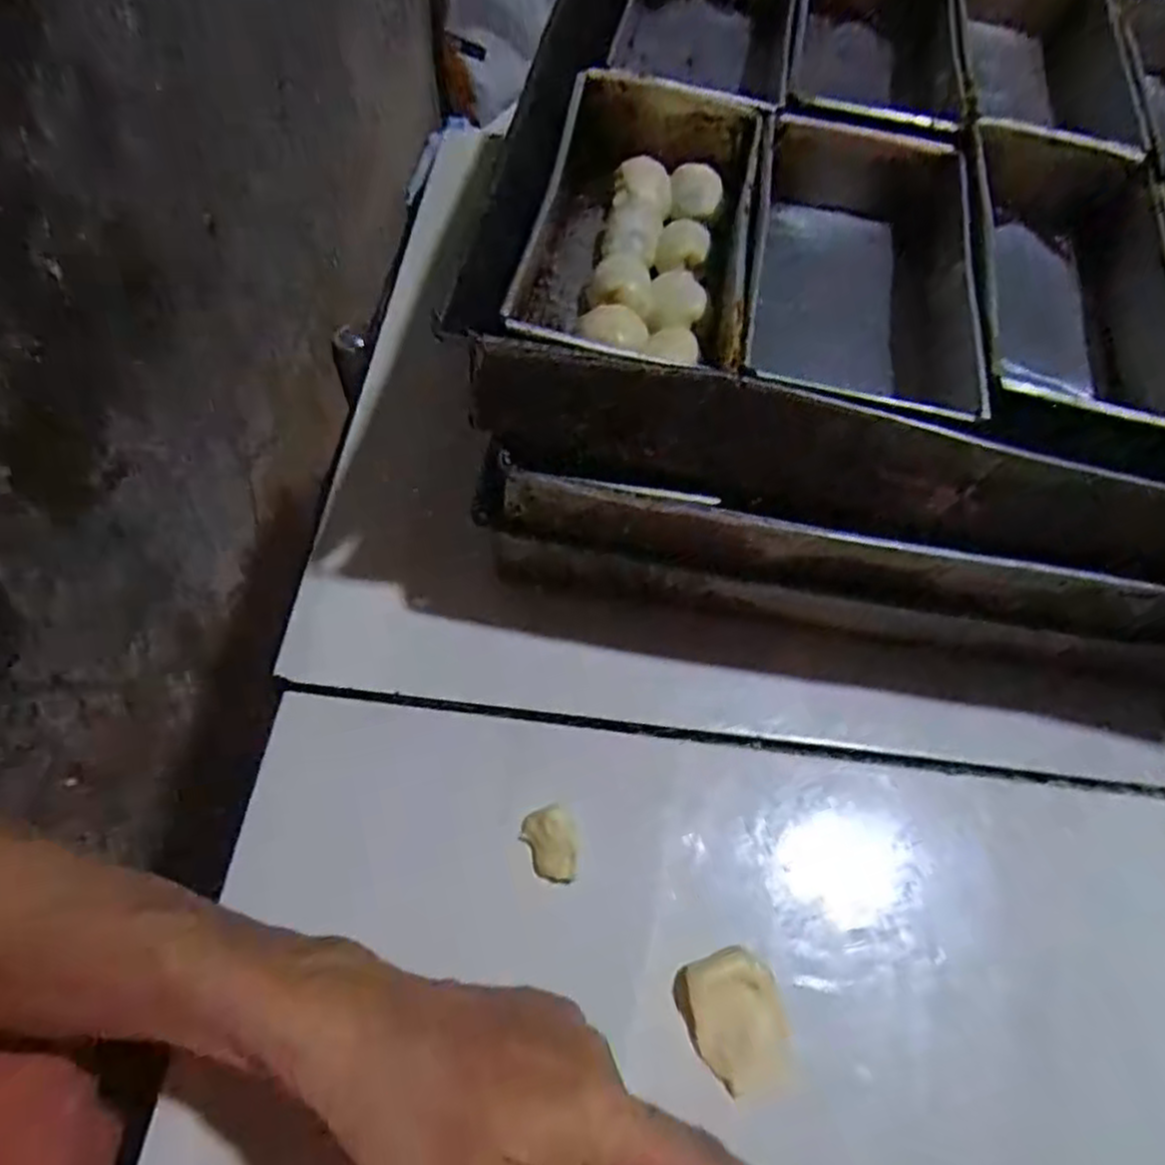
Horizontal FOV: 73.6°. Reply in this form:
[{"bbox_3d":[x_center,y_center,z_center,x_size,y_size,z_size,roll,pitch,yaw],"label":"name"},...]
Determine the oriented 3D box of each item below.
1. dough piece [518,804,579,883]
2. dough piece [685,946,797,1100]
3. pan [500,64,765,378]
[{"bbox_3d":[-0.013,0.127,0.376,0.025,0.013,0.033,-23,63,-15],"label":"dough piece"},{"bbox_3d":[0.069,0.193,0.344,0.039,0.011,0.055,-11,60,-8],"label":"dough piece"},{"bbox_3d":[0.020,-0.173,0.383,0.125,0.051,0.213,10,61,4],"label":"pan"}]

